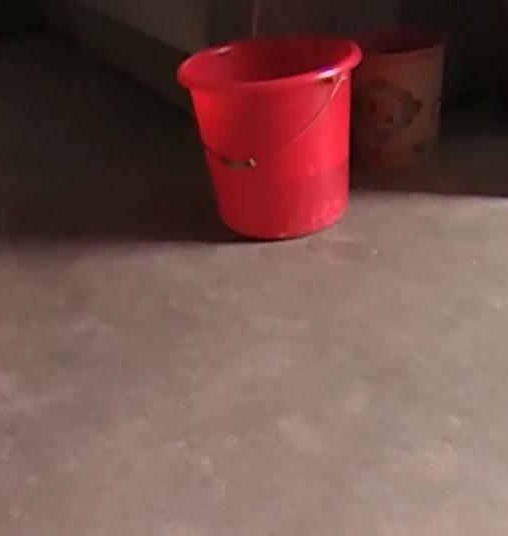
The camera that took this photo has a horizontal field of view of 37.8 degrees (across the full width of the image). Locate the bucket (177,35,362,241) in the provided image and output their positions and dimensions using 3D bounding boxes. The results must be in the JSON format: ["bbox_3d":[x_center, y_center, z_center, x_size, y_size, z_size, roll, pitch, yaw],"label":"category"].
[{"bbox_3d":[0.044,-0.270,1.593,0.328,0.365,0.328,-5,30,3],"label":"bucket"}]

